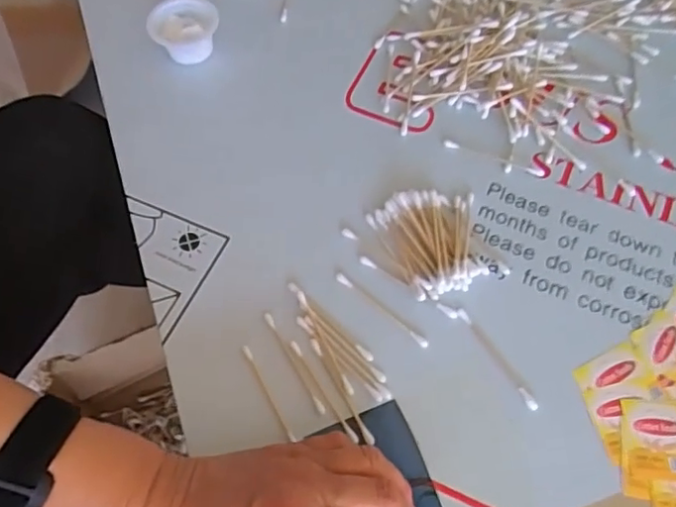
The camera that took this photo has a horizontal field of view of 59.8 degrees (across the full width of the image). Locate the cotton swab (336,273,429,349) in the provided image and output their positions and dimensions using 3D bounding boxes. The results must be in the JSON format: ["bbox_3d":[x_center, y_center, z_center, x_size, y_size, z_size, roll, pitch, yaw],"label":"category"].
[{"bbox_3d":[0.028,0.035,0.372,0.073,0.004,0.006,38,70,17],"label":"cotton swab"}]

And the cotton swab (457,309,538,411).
[{"bbox_3d":[0.098,0.064,0.361,0.007,0.005,0.072,-31,68,-14],"label":"cotton swab"}]

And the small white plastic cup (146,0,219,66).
[{"bbox_3d":[-0.118,-0.176,0.463,0.053,0.027,0.049,0,64,0],"label":"small white plastic cup"}]

